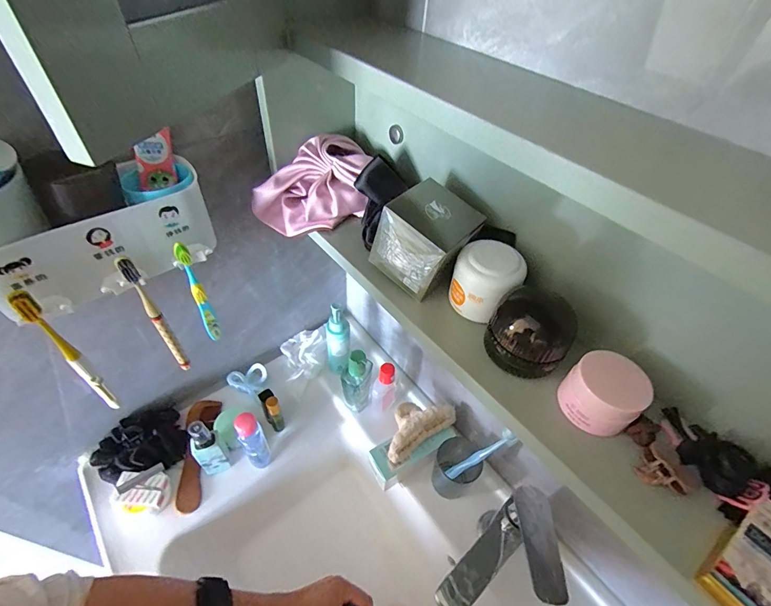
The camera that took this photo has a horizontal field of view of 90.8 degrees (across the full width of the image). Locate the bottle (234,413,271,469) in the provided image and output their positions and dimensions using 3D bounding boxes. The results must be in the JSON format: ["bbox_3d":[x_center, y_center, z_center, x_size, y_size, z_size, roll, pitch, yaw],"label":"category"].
[{"bbox_3d":[-0.190,0.199,0.548,0.032,0.122,0.036,-27,55,-26],"label":"bottle"}]

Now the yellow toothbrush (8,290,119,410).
[{"bbox_3d":[-0.302,0.053,0.369,0.013,0.178,0.015,27,51,20],"label":"yellow toothbrush"}]

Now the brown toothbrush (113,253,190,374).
[{"bbox_3d":[-0.241,0.019,0.404,0.012,0.175,0.016,-32,57,-29],"label":"brown toothbrush"}]

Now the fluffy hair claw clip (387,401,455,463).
[{"bbox_3d":[0.042,0.176,0.561,0.111,0.040,0.063,-26,54,-25],"label":"fluffy hair claw clip"}]

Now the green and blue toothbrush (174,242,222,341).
[{"bbox_3d":[-0.204,-0.004,0.421,0.014,0.149,0.015,-30,56,-28],"label":"green and blue toothbrush"}]

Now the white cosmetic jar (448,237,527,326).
[{"bbox_3d":[0.089,-0.021,0.336,0.055,0.051,0.054,2,47,-2],"label":"white cosmetic jar"}]

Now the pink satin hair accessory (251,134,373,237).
[{"bbox_3d":[-0.080,-0.124,0.430,0.122,0.087,0.075,-21,52,-21],"label":"pink satin hair accessory"}]

